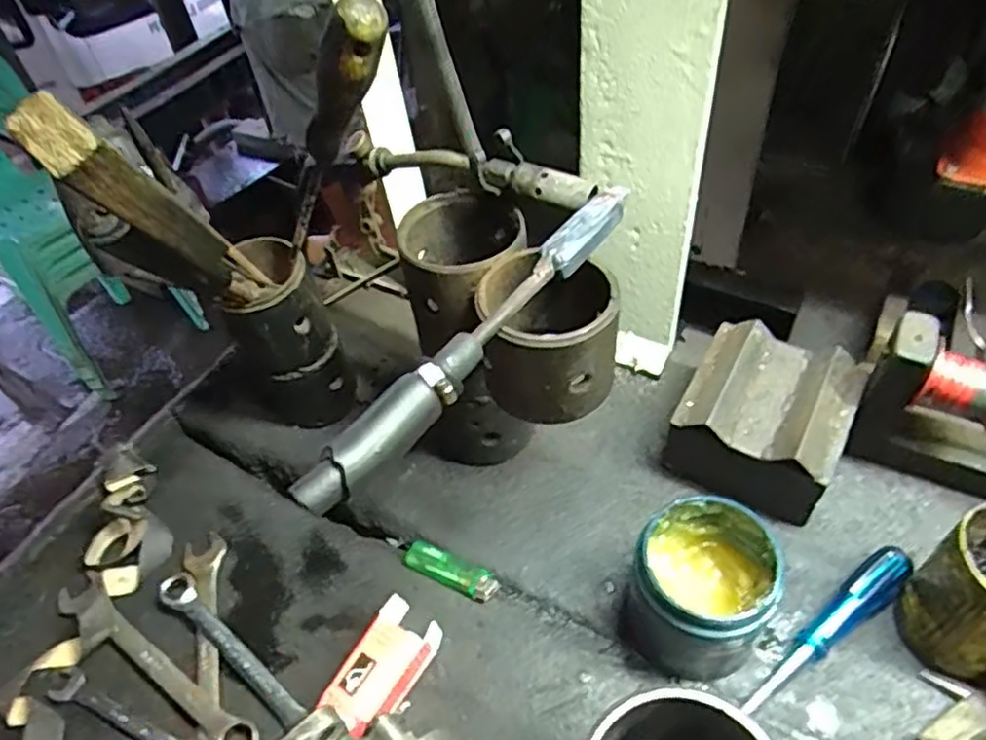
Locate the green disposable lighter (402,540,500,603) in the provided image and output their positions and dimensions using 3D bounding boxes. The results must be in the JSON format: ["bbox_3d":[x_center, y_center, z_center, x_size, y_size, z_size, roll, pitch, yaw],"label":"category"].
[{"bbox_3d":[-0.034,0.160,0.547,0.080,0.009,0.024,19,53,22],"label":"green disposable lighter"}]

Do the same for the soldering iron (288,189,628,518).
[{"bbox_3d":[-0.005,-0.021,0.389,0.027,0.032,0.267,29,58,29],"label":"soldering iron"}]

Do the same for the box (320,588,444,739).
[{"bbox_3d":[-0.077,0.214,0.489,0.045,0.040,0.088,23,55,25],"label":"box"}]

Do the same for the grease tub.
[{"bbox_3d":[0.138,0.149,0.469,0.087,0.100,0.089,-4,48,4],"label":"grease tub"}]

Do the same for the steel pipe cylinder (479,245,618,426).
[{"bbox_3d":[0.034,-0.022,0.440,0.091,0.090,0.085,-5,48,3],"label":"steel pipe cylinder"}]

